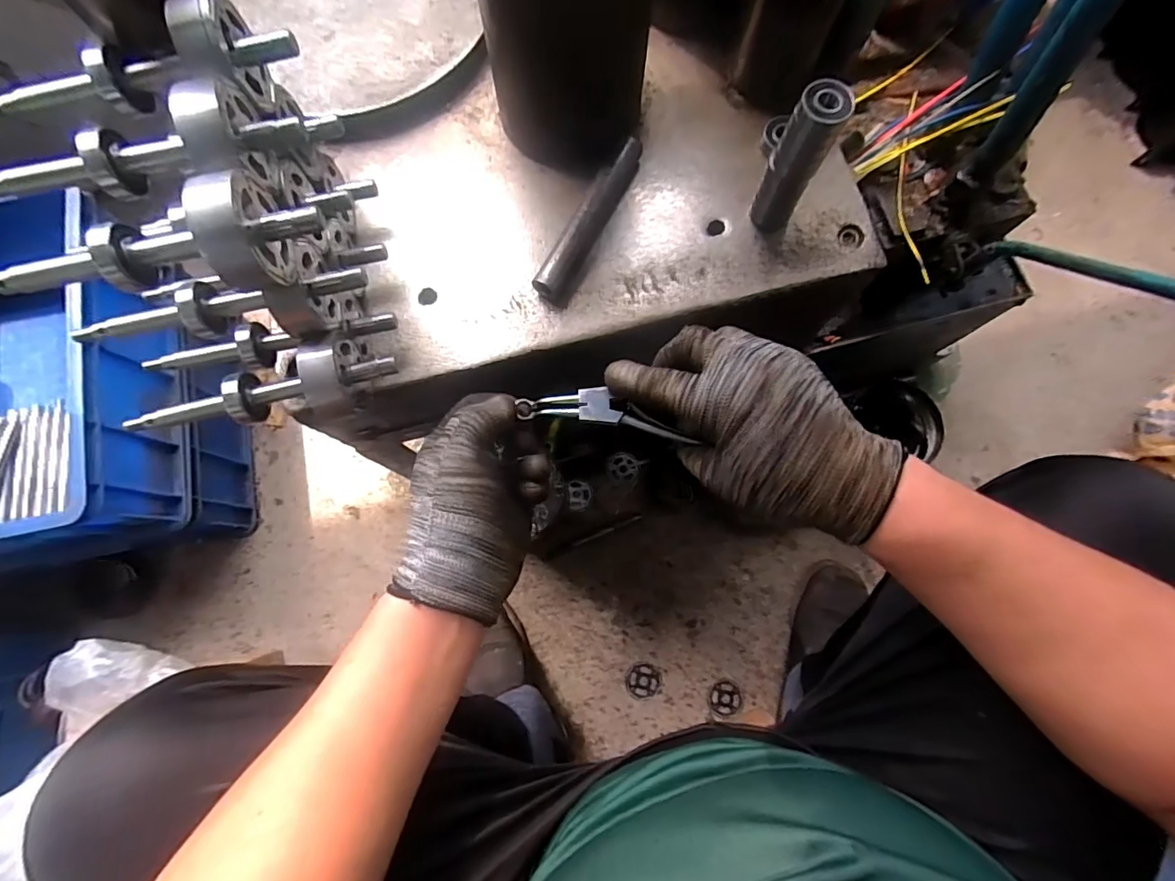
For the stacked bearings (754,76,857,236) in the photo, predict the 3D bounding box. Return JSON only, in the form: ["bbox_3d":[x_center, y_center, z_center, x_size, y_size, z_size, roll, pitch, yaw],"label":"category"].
[{"bbox_3d":[0.140,-0.186,0.355,0.030,0.106,0.026,32,79,7],"label":"stacked bearings"}]

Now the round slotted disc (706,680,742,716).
[{"bbox_3d":[0.193,0.361,0.731,0.049,0.006,0.045,0,77,0],"label":"round slotted disc"}]

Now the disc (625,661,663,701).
[{"bbox_3d":[0.080,0.340,0.738,0.052,0.004,0.050,0,77,0],"label":"disc"}]

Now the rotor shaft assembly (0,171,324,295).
[{"bbox_3d":[-0.207,-0.092,0.244,0.147,0.043,0.044,-7,77,-2],"label":"rotor shaft assembly"}]

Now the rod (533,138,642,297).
[{"bbox_3d":[0.001,-0.167,0.392,0.020,0.022,0.139,28,78,6],"label":"rod"}]

